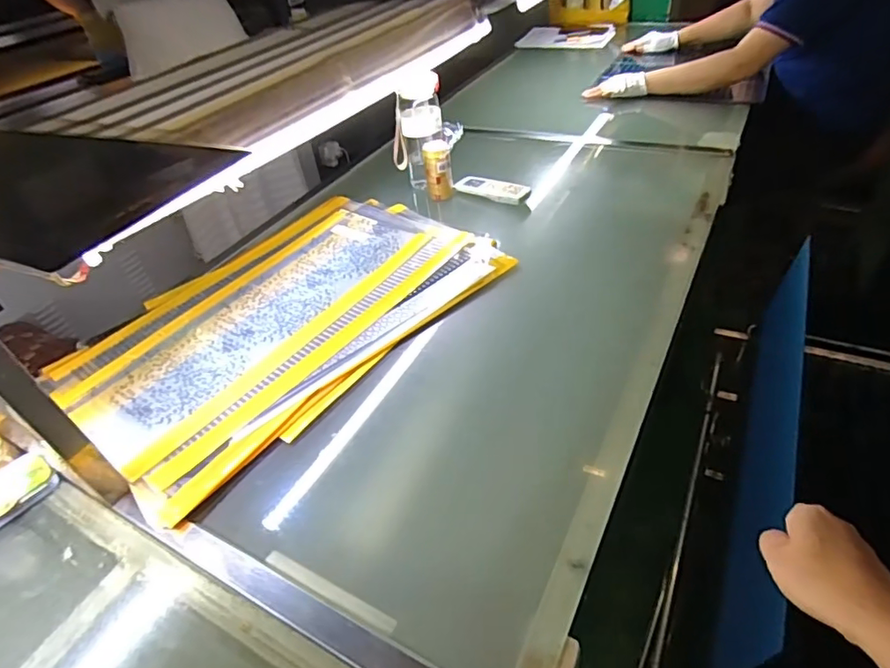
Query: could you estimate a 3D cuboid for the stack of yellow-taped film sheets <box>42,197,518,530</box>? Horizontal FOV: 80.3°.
[{"bbox_3d":[-0.253,-0.050,0.839,0.450,0.013,0.622,30,54,33],"label":"stack of yellow-taped film sheets"}]

